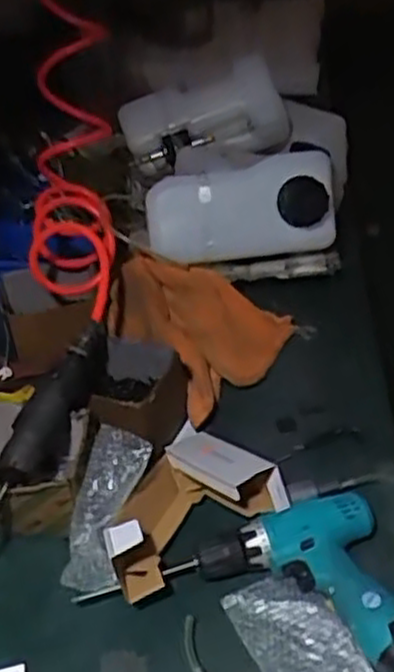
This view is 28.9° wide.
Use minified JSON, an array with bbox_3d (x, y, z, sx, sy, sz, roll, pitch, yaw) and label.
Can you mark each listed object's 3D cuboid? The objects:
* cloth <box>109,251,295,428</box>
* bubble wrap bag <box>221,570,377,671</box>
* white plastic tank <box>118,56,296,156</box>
[{"bbox_3d":[-0.007,-0.019,1.025,0.218,0.112,0.228,26,48,33],"label":"cloth"},{"bbox_3d":[0.102,0.291,0.700,0.088,0.012,0.172,-20,41,-18],"label":"bubble wrap bag"},{"bbox_3d":[0.017,-0.360,1.258,0.262,0.130,0.078,-19,41,-17],"label":"white plastic tank"}]

